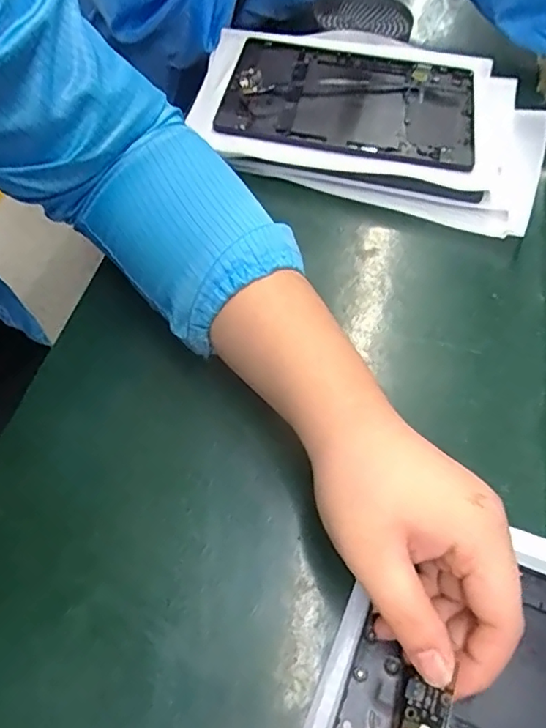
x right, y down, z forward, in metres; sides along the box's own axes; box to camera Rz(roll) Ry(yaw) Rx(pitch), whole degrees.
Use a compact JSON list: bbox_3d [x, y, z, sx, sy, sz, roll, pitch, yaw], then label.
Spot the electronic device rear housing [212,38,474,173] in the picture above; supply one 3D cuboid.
[{"bbox_3d":[0.075,-0.256,0.539,0.236,0.011,0.162,11,57,4],"label":"electronic device rear housing"}]

